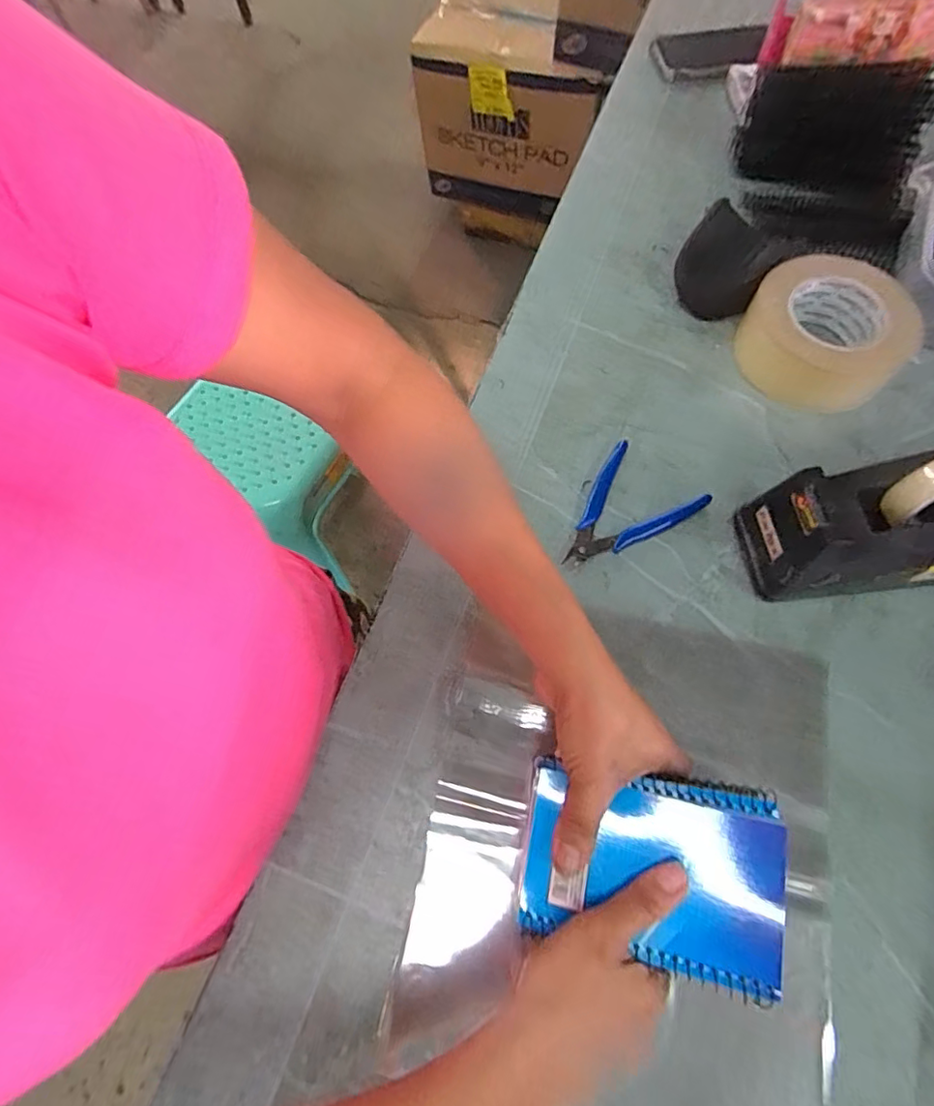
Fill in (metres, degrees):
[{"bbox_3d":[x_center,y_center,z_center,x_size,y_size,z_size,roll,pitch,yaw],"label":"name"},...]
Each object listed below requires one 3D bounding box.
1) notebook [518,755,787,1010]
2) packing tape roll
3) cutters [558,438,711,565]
[{"bbox_3d":[0.098,0.169,0.297,0.132,0.013,0.095,6,69,13],"label":"notebook"},{"bbox_3d":[0.308,-0.194,0.481,0.125,0.061,0.126,0,67,0],"label":"packing tape roll"},{"bbox_3d":[0.123,-0.031,0.444,0.084,0.007,0.114,43,74,16],"label":"cutters"}]

